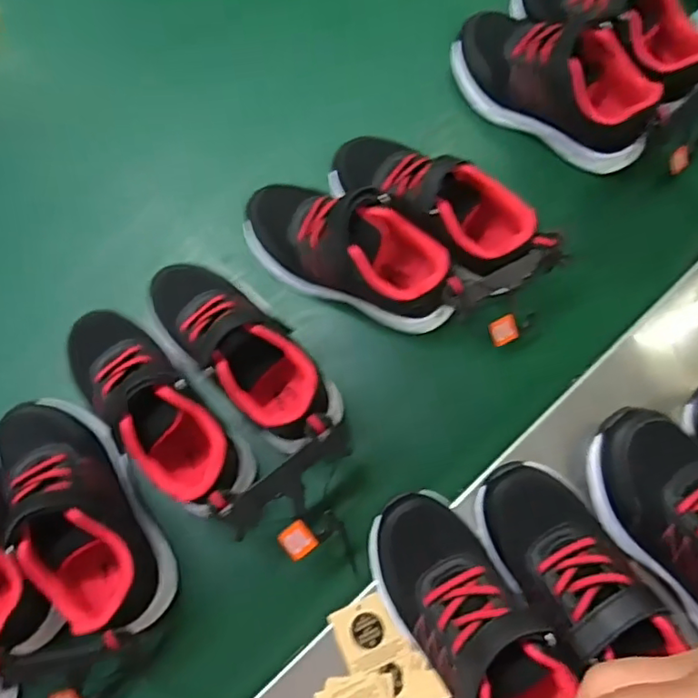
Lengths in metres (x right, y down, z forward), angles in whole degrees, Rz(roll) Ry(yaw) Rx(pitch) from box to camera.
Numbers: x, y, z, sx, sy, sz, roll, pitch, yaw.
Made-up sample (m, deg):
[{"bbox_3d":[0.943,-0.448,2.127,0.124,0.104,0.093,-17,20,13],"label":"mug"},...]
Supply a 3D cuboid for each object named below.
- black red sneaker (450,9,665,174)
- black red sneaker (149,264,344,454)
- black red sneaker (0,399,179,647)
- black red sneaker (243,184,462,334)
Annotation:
[{"bbox_3d":[0.178,-0.234,0.508,0.187,0.081,0.079,35,79,10],"label":"black red sneaker"},{"bbox_3d":[-0.084,-0.002,0.449,0.190,0.082,0.078,41,80,11],"label":"black red sneaker"},{"bbox_3d":[-0.199,0.117,0.418,0.074,0.065,0.186,-30,77,-6],"label":"black red sneaker"},{"bbox_3d":[-0.003,-0.078,0.466,0.187,0.072,0.082,24,77,8],"label":"black red sneaker"}]

